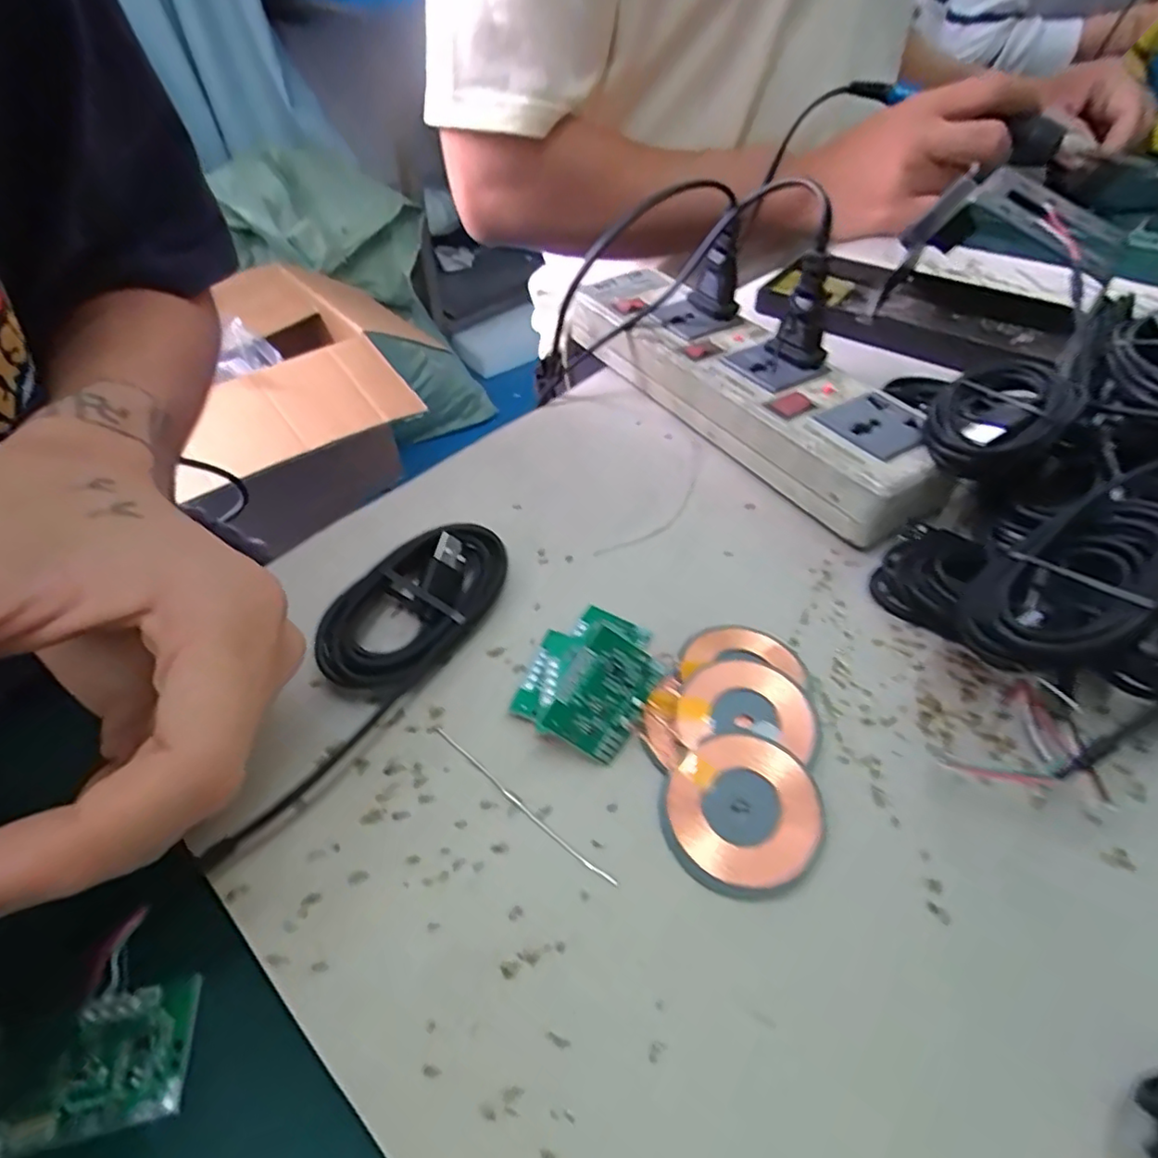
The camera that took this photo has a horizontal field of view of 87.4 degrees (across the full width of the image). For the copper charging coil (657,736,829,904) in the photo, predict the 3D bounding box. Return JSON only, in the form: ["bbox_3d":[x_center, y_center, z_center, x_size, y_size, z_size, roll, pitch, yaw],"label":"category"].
[{"bbox_3d":[0.044,0.062,0.162,0.040,0.009,0.039,-1,49,1],"label":"copper charging coil"}]

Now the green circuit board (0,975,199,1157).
[{"bbox_3d":[-0.124,0.109,0.130,0.074,0.004,0.025,-10,49,-8],"label":"green circuit board"}]

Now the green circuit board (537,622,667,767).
[{"bbox_3d":[0.007,0.034,0.177,0.024,0.004,0.034,35,84,-7],"label":"green circuit board"}]

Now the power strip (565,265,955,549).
[{"bbox_3d":[0.073,-0.092,0.287,0.050,0.032,0.206,-27,53,-20],"label":"power strip"}]

